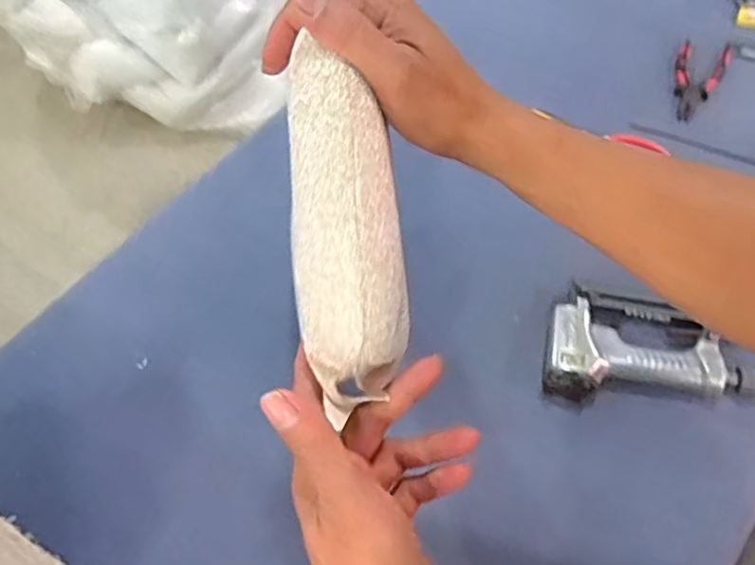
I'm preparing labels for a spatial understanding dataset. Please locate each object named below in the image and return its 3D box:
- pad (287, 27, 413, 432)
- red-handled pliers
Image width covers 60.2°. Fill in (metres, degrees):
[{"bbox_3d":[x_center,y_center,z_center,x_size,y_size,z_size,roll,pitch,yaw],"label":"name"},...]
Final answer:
[{"bbox_3d":[-0.015,-0.028,0.324,0.054,0.053,0.170,-6,91,1],"label":"pad"},{"bbox_3d":[0.438,-0.285,0.891,0.064,0.020,0.162,22,61,17],"label":"red-handled pliers"}]

